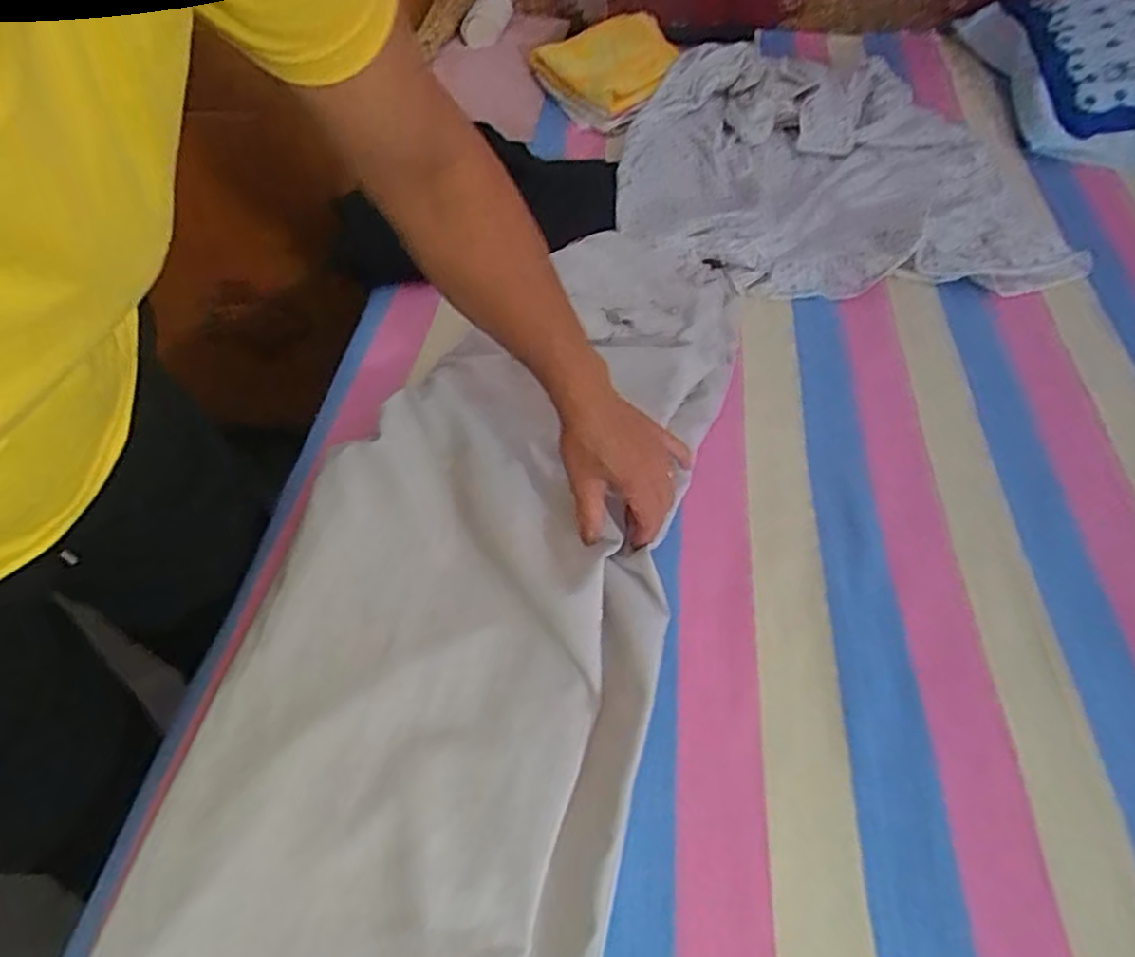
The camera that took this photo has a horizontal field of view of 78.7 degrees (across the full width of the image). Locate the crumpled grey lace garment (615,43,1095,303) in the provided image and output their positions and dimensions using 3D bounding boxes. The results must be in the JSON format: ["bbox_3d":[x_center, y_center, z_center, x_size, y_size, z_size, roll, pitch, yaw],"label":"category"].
[{"bbox_3d":[0.322,-0.396,0.887,0.508,0.085,0.484,5,51,6],"label":"crumpled grey lace garment"}]

